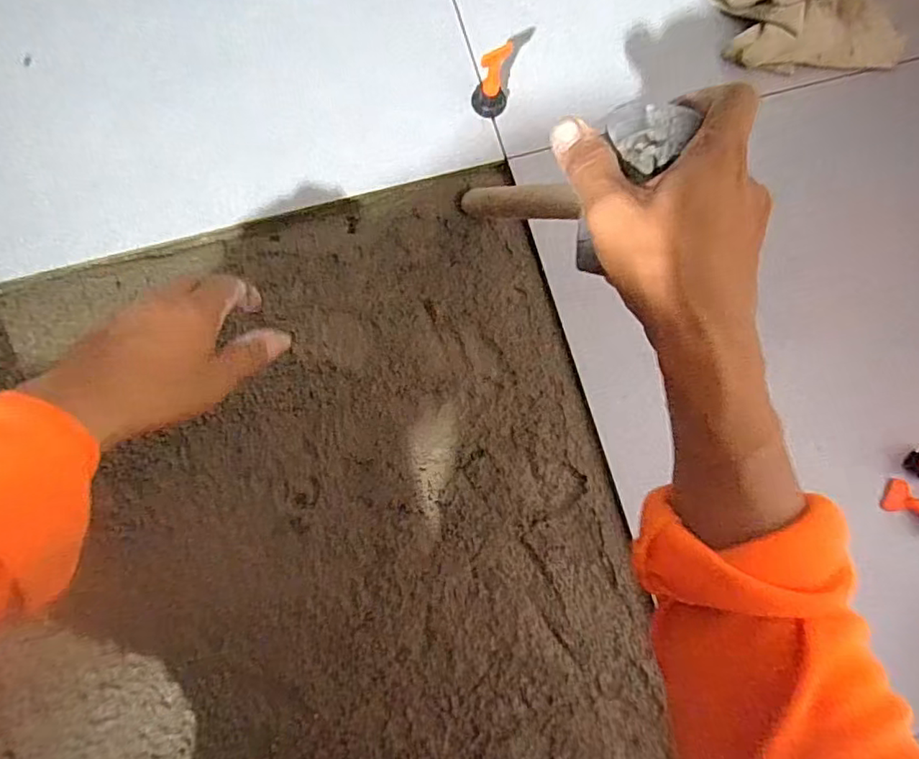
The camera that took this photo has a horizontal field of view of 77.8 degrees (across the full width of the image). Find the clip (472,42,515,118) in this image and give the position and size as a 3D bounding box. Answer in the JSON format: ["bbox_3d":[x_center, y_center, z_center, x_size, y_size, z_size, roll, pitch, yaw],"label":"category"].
[{"bbox_3d":[0.031,-0.272,0.524,0.033,0.065,0.027,-7,82,-5],"label":"clip"}]

